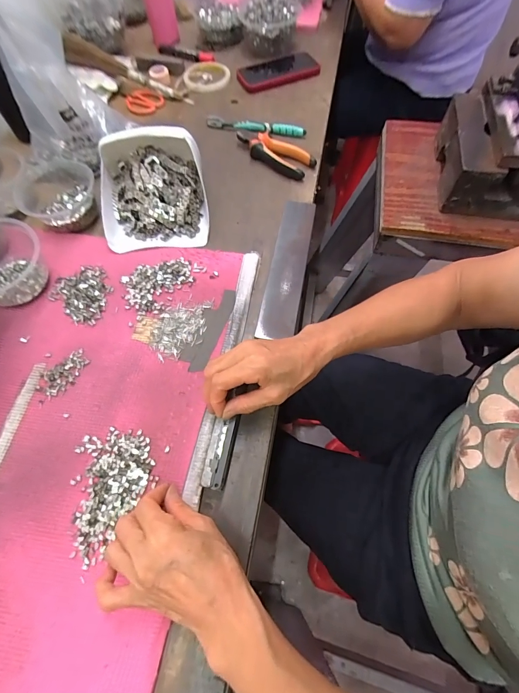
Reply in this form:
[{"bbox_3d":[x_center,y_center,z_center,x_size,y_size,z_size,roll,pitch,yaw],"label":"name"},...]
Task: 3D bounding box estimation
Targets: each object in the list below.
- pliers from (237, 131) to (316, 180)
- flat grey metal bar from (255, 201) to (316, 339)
[{"bbox_3d":[0.025,-0.336,0.567,0.146,0.023,0.052,34,70,16],"label":"pliers"},{"bbox_3d":[0.042,-0.120,0.468,0.050,0.009,0.237,10,65,6],"label":"flat grey metal bar"}]

